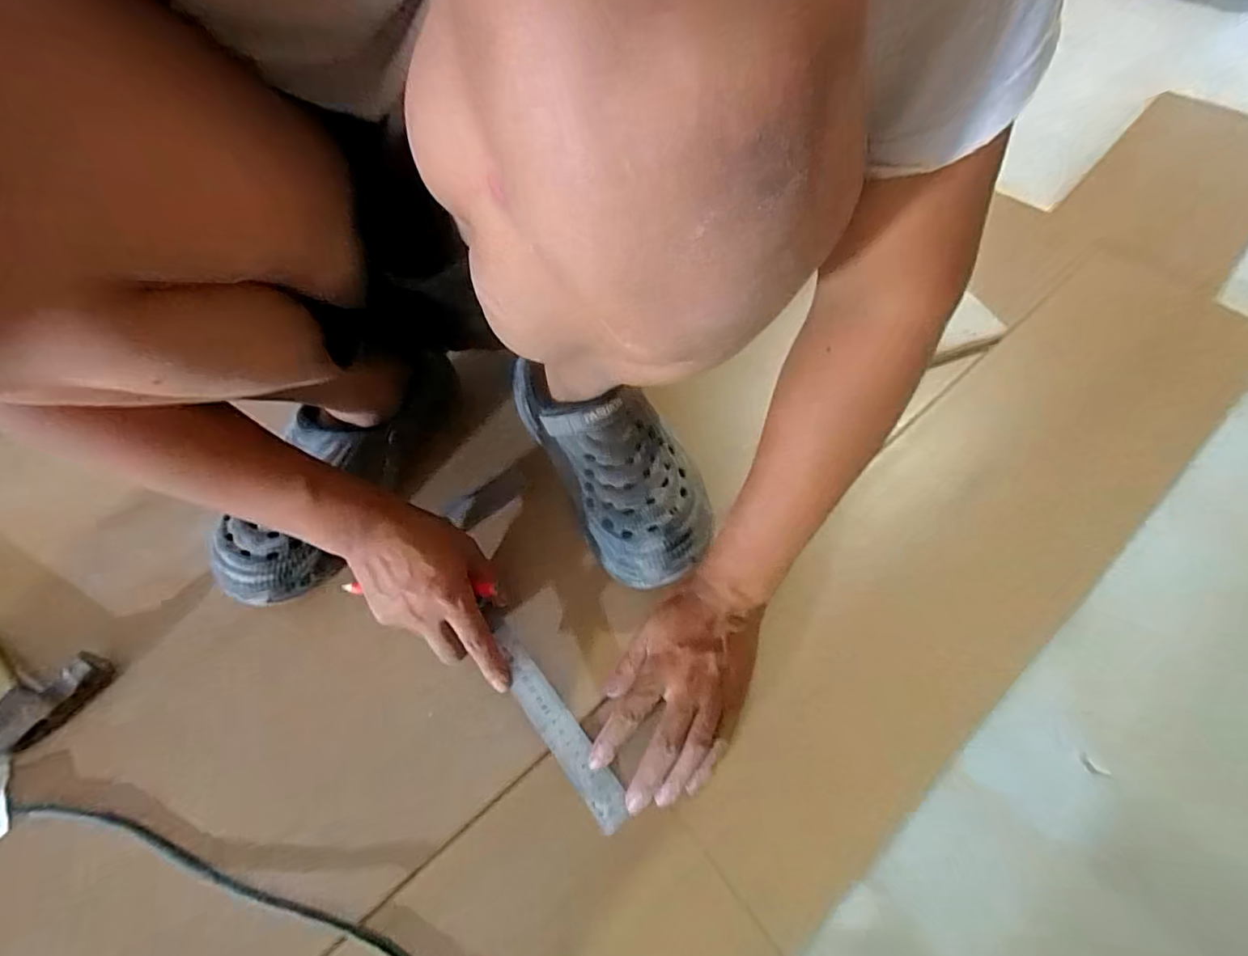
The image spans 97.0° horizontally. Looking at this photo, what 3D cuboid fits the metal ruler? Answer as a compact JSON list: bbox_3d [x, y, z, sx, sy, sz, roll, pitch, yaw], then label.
[{"bbox_3d":[-0.058,0.194,0.441,0.030,0.006,0.175,-40,66,-6],"label":"metal ruler"}]

